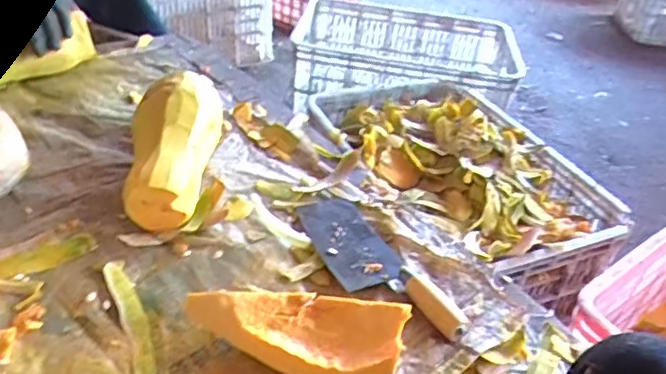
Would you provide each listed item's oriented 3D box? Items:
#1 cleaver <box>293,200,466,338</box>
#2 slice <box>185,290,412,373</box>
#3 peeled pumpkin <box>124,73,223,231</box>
[{"bbox_3d":[0.043,0.086,0.682,0.085,0.029,0.265,-15,41,-27],"label":"cleaver"},{"bbox_3d":[-0.040,0.138,0.577,0.217,0.051,0.093,14,36,9],"label":"slice"},{"bbox_3d":[-0.218,-0.059,0.768,0.106,0.085,0.259,5,49,-3],"label":"peeled pumpkin"}]

